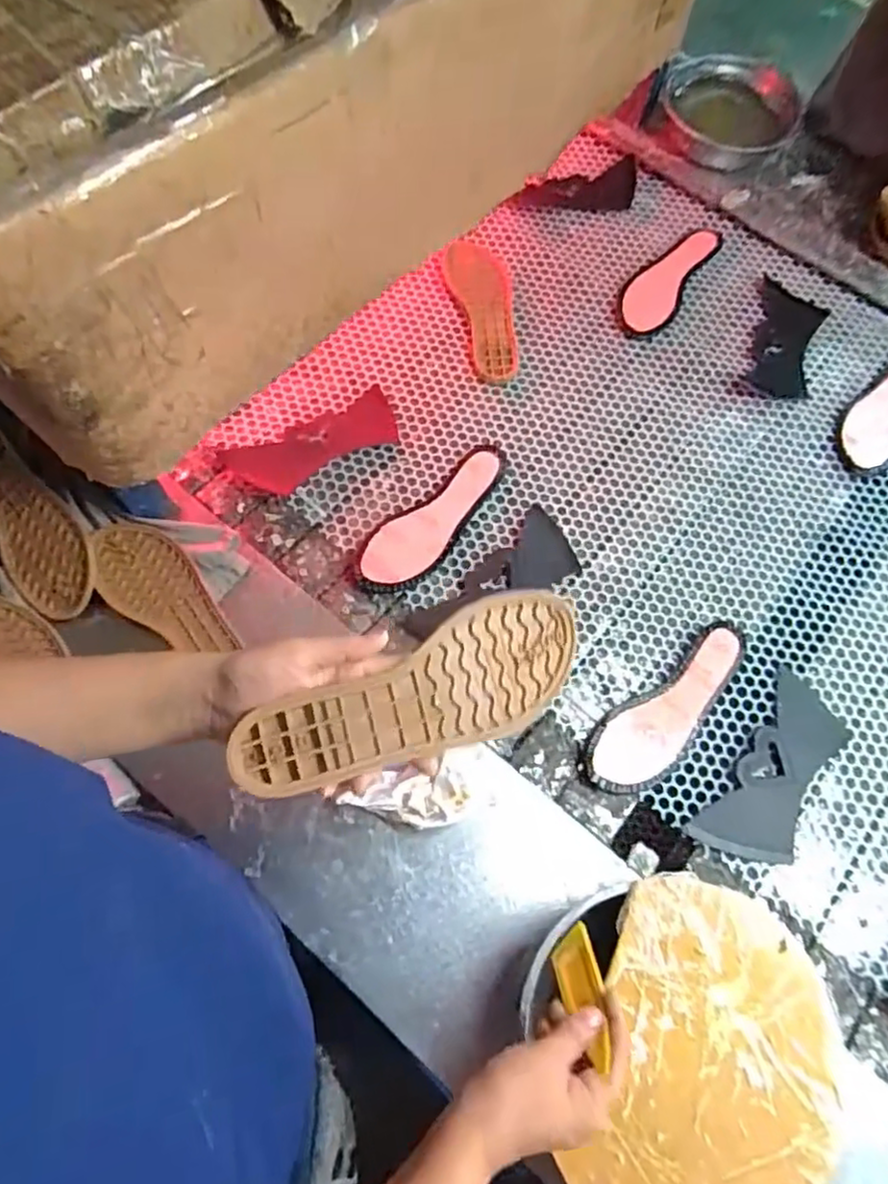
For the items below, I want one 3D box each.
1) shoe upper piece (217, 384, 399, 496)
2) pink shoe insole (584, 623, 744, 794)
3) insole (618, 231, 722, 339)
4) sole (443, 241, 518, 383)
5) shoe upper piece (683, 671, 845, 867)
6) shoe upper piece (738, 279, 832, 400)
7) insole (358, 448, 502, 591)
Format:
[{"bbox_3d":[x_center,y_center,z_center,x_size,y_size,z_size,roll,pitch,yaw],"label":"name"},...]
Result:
[{"bbox_3d":[-0.152,-0.177,0.783,0.208,0.022,0.079,-30,72,-14],"label":"shoe upper piece"},{"bbox_3d":[0.241,0.121,0.689,0.227,0.022,0.076,-41,77,-17],"label":"pink shoe insole"},{"bbox_3d":[0.313,-0.443,0.926,0.077,0.013,0.224,32,70,7],"label":"insole"},{"bbox_3d":[0.053,-0.386,0.891,0.086,0.009,0.233,-5,70,-7],"label":"sole"},{"bbox_3d":[0.347,0.186,0.679,0.088,0.008,0.208,37,71,9],"label":"shoe upper piece"},{"bbox_3d":[0.464,-0.344,0.900,0.089,0.009,0.193,24,69,4],"label":"shoe upper piece"},{"bbox_3d":[-0.007,-0.082,0.756,0.219,0.023,0.076,-39,77,-17],"label":"insole"}]

